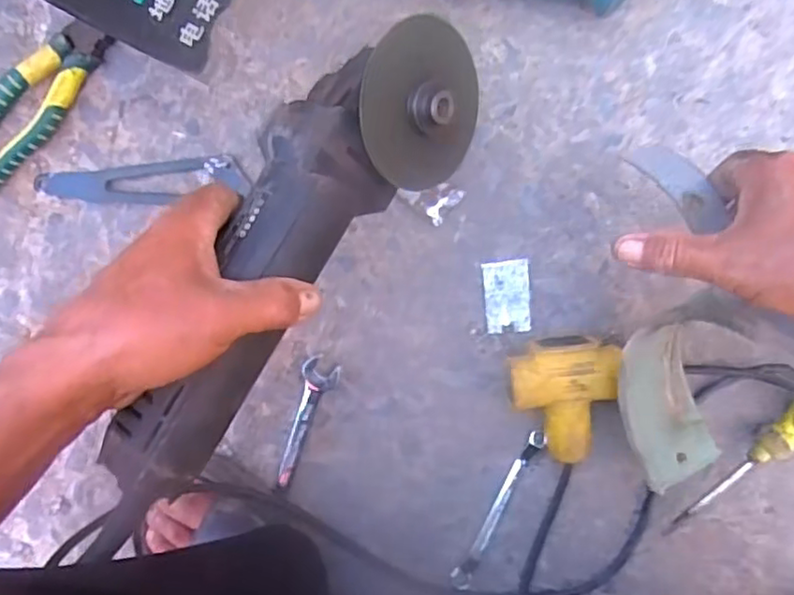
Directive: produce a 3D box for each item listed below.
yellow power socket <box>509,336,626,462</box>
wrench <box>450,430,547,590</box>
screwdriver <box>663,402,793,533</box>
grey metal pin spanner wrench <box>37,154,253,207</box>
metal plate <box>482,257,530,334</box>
[{"bbox_3d":[0.122,0.076,0.479,0.079,0.041,0.089,-2,92,2],"label":"yellow power socket"},{"bbox_3d":[0.077,0.161,0.497,0.015,0.008,0.133,28,93,1],"label":"wrench"},{"bbox_3d":[0.259,0.126,0.485,0.022,0.021,0.141,43,106,0],"label":"screwdriver"},{"bbox_3d":[-0.200,-0.088,0.512,0.168,0.010,0.033,-4,92,4],"label":"grey metal pin spanner wrench"},{"bbox_3d":[0.084,-0.001,0.499,0.035,0.005,0.054,-3,92,2],"label":"metal plate"}]

